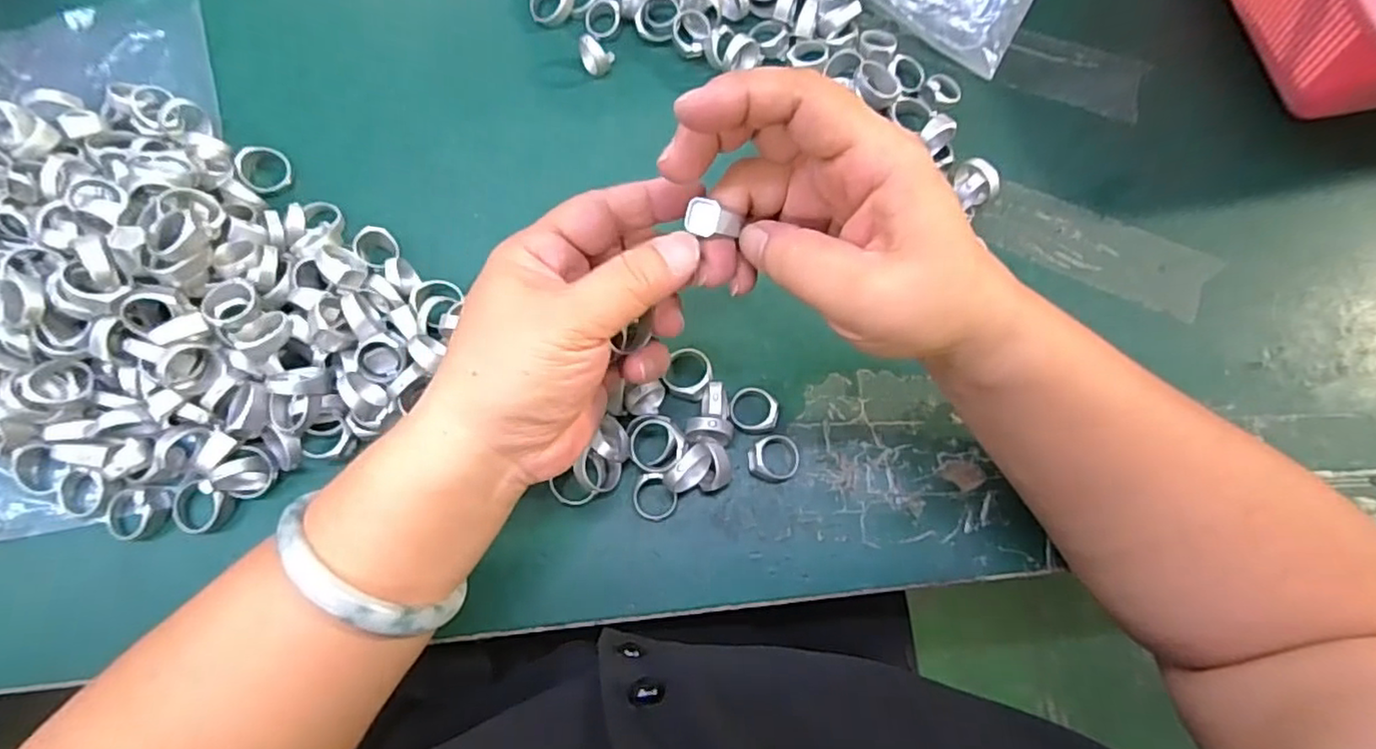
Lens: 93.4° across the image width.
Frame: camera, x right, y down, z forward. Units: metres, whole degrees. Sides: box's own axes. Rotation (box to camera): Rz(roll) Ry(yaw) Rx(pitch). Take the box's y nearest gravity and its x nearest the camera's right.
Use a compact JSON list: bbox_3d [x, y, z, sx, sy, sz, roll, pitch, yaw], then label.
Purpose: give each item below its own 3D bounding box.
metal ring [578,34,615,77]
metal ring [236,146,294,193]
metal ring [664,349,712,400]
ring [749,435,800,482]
[{"bbox_3d":[-0.054,-0.183,0.375,0.019,0.021,0.012,11,73,2],"label":"metal ring"},{"bbox_3d":[-0.234,-0.113,0.357,0.026,0.013,0.025,0,73,-1],"label":"metal ring"},{"bbox_3d":[0.000,-0.002,0.323,0.024,0.011,0.028,-27,59,4],"label":"metal ring"},{"bbox_3d":[0.042,0.040,0.312,0.024,0.011,0.022,0,73,-1],"label":"ring"}]

